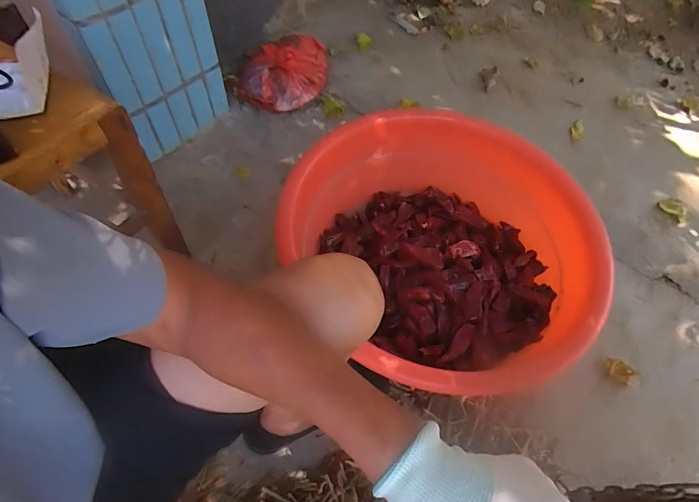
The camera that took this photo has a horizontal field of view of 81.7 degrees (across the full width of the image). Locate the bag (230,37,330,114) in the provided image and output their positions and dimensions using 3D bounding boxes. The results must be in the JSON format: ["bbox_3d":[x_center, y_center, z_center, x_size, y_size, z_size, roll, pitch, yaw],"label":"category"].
[{"bbox_3d":[-0.185,-0.505,1.158,0.287,0.123,0.181,-24,68,-15],"label":"bag"}]

